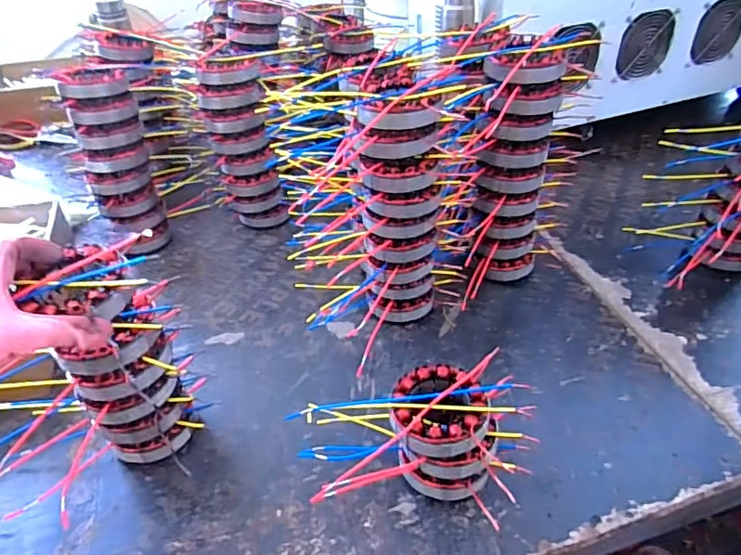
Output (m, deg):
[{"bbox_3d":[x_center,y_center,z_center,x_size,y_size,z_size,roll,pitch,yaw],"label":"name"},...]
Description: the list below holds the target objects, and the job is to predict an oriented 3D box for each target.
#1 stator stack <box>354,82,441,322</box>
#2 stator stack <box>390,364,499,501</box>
[{"bbox_3d":[0.034,-0.064,0.608,0.083,0.285,0.079,0,39,4],"label":"stator stack"},{"bbox_3d":[0.068,0.144,0.496,0.090,0.098,0.084,5,40,10],"label":"stator stack"}]

